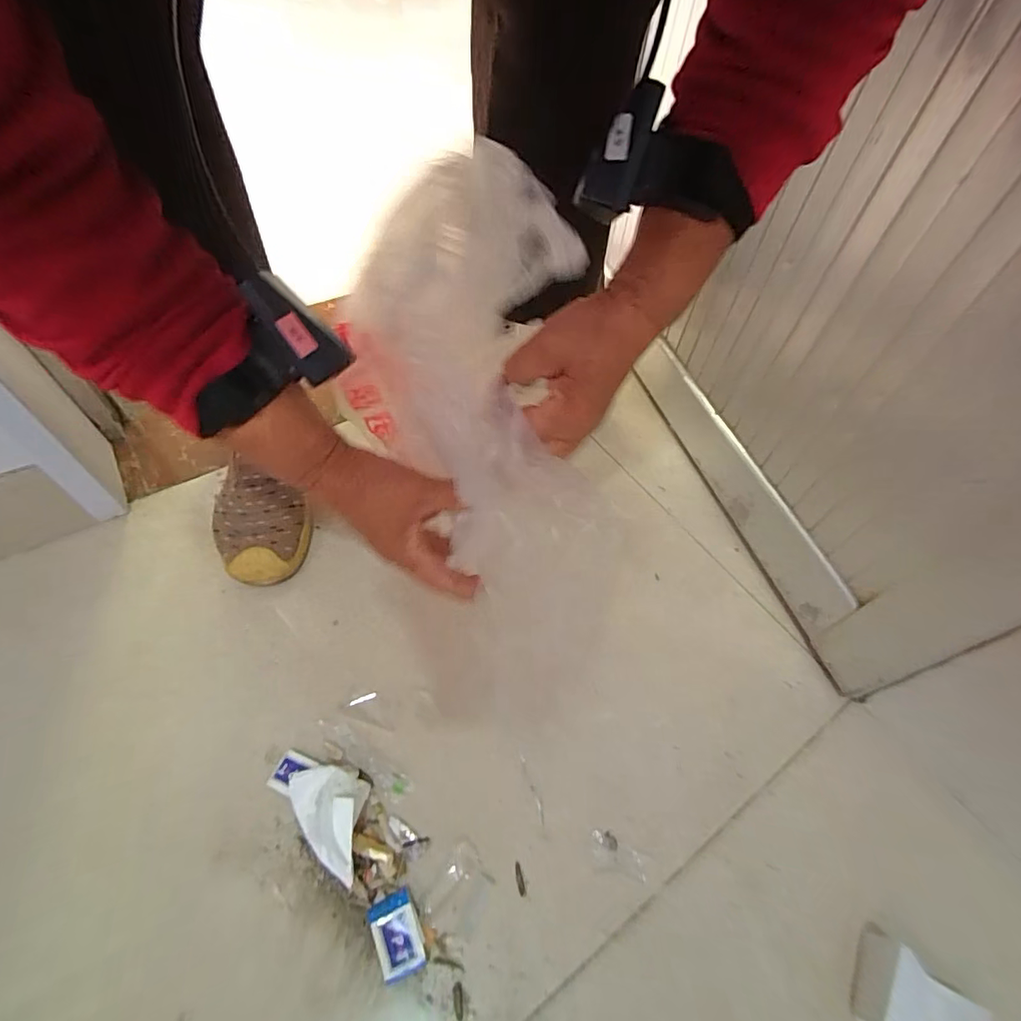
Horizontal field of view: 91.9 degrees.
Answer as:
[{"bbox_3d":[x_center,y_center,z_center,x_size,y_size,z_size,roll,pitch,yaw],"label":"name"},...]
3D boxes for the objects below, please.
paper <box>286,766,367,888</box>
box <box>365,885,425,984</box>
[{"bbox_3d":[-0.142,0.243,0.383,0.051,0.038,0.074,-3,54,-7],"label":"paper"},{"bbox_3d":[-0.083,0.309,0.359,0.032,0.012,0.049,-19,58,-17],"label":"box"}]

